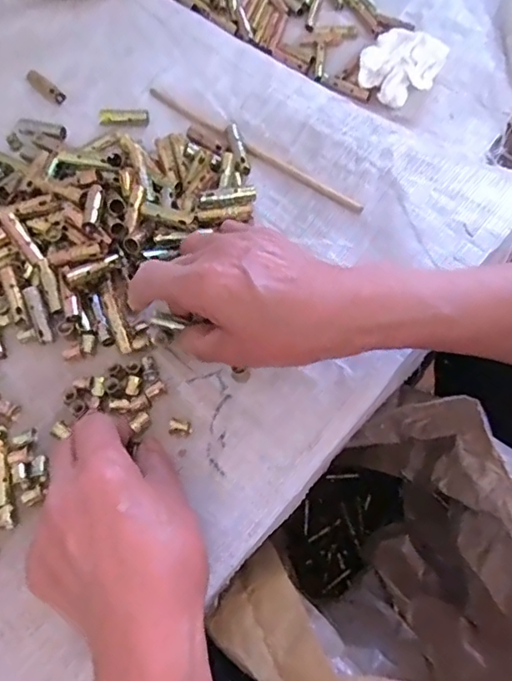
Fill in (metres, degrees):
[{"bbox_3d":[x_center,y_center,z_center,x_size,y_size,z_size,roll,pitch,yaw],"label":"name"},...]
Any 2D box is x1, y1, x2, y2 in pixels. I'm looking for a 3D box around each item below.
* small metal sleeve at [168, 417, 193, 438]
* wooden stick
[{"bbox_3d":[-0.047,0.054,0.332,0.014,0.007,0.010,10,65,8],"label":"small metal sleeve"},{"bbox_3d":[-0.007,-0.154,0.417,0.213,0.006,0.012,37,72,19],"label":"wooden stick"}]

